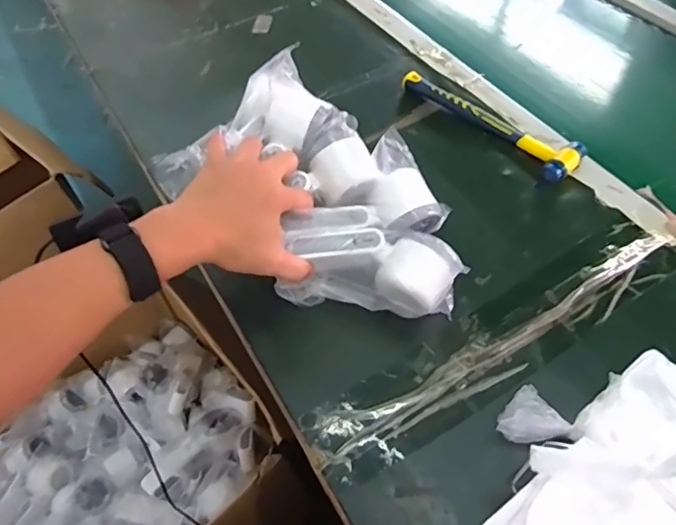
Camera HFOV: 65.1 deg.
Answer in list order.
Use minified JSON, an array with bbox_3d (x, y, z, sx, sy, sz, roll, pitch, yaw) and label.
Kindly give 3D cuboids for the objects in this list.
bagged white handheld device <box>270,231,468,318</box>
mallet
[{"bbox_3d":[0.029,0.006,0.473,0.152,0.074,0.055,8,55,9],"label":"bagged white handheld device"},{"bbox_3d":[0.186,-0.178,0.649,0.064,0.024,0.241,-35,60,-20],"label":"mallet"}]

